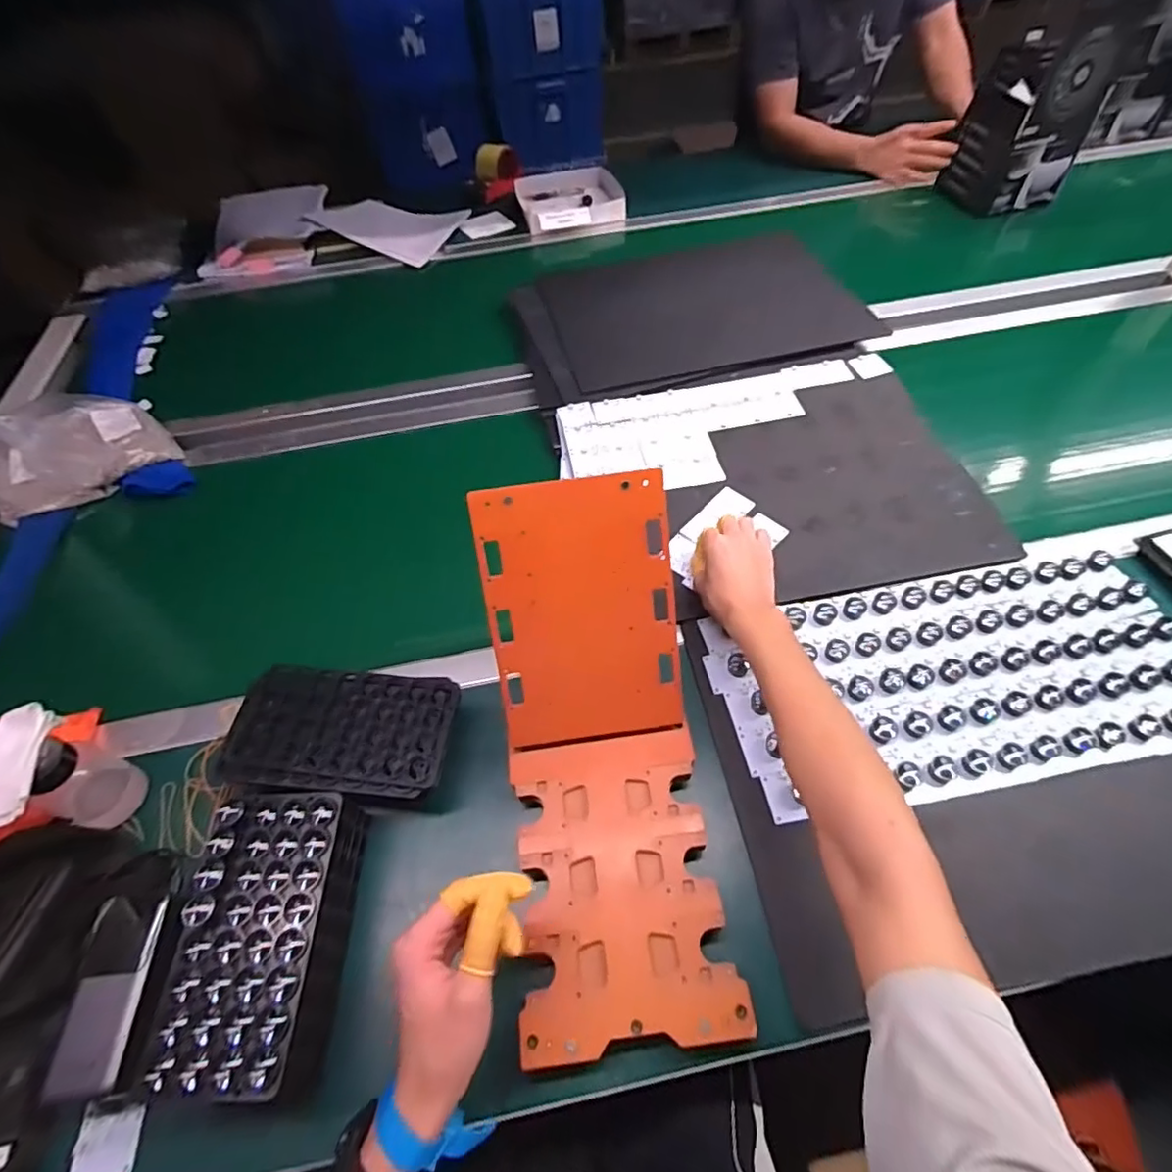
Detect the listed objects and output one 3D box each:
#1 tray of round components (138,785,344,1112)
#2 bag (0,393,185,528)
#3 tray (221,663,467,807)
[{"bbox_3d":[-0.251,0.257,0.441,0.095,0.029,0.195,-3,55,2],"label":"tray of round components"},{"bbox_3d":[-0.746,-0.206,0.845,0.257,0.083,0.180,-24,57,-13],"label":"bag"},{"bbox_3d":[-0.227,0.132,0.546,0.201,0.024,0.118,2,55,6],"label":"tray"}]

